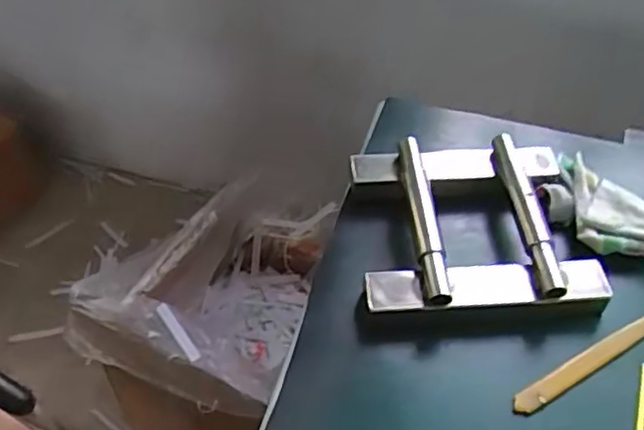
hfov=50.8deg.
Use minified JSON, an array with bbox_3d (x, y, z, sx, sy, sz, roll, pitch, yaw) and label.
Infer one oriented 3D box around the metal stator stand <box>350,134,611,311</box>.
[{"bbox_3d":[0.133,0.008,0.614,0.199,0.051,0.187,-2,49,-2],"label":"metal stator stand"}]

